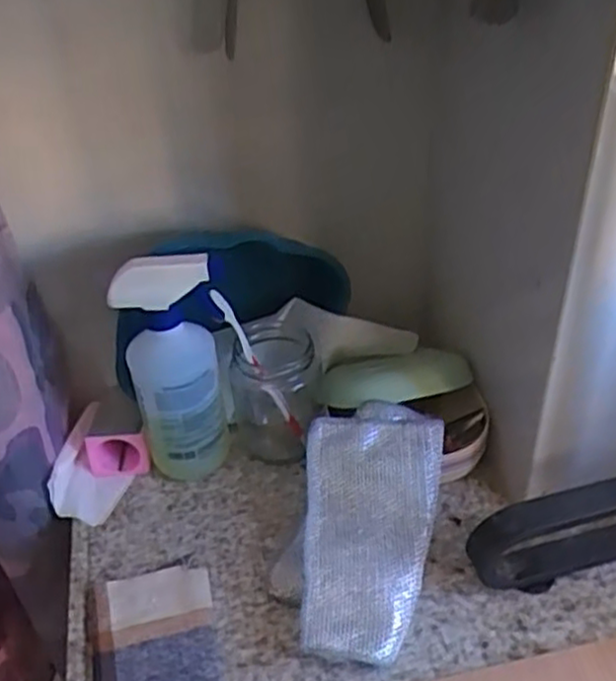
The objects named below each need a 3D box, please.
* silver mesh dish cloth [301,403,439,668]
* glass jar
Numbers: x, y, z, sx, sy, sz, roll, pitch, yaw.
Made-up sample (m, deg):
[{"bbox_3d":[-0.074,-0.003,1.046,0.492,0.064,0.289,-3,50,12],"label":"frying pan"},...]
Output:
[{"bbox_3d":[0.042,0.137,0.542,0.098,0.021,0.190,6,57,11],"label":"silver mesh dish cloth"},{"bbox_3d":[-0.031,0.045,0.643,0.076,0.113,0.095,-10,38,-9],"label":"glass jar"}]

